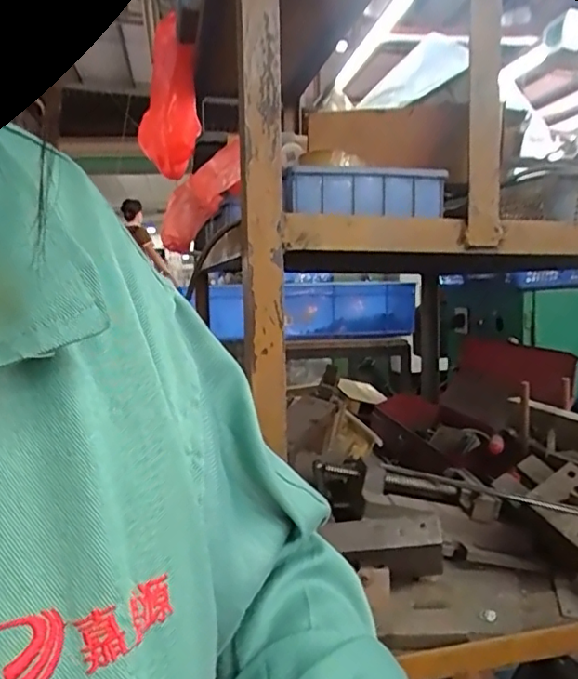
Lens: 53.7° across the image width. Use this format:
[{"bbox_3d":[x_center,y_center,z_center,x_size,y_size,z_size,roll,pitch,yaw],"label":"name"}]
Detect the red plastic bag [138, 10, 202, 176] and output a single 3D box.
[{"bbox_3d":[-0.201,-0.396,0.935,0.082,0.232,0.076,-6,7,-24],"label":"red plastic bag"}]

